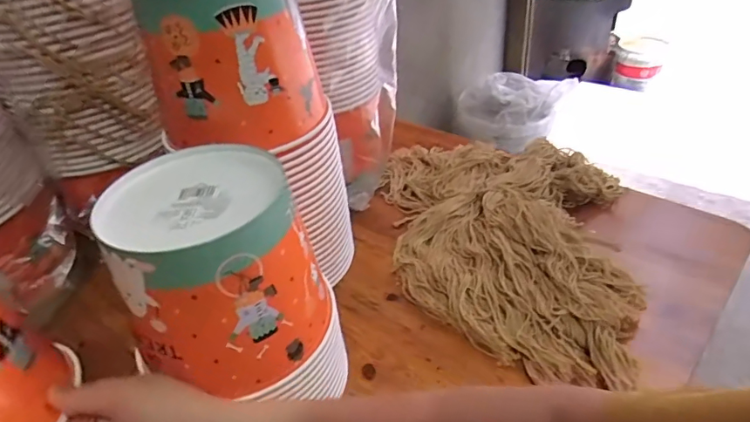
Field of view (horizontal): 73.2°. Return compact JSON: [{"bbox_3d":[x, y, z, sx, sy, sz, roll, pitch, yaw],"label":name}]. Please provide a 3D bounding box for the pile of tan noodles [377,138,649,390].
[{"bbox_3d":[0.137,0.016,0.591,0.302,0.058,0.359,4,37,13],"label":"pile of tan noodles"}]

